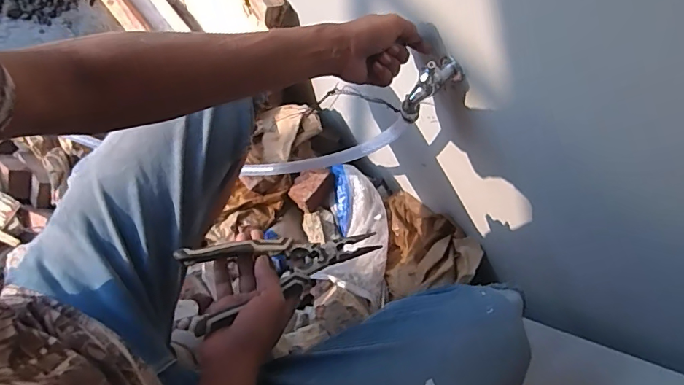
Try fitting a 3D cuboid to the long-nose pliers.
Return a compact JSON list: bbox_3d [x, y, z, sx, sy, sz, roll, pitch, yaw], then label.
[{"bbox_3d":[-0.056,0.084,0.493,0.213,0.024,0.083,-7,71,-24],"label":"long-nose pliers"}]

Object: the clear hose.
[{"bbox_3d":[-0.034,-0.055,0.716,0.320,0.048,0.024,-11,69,37],"label":"clear hose"}]

